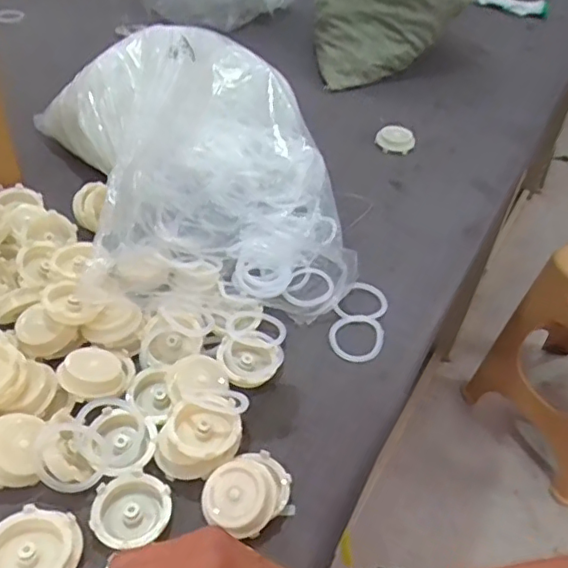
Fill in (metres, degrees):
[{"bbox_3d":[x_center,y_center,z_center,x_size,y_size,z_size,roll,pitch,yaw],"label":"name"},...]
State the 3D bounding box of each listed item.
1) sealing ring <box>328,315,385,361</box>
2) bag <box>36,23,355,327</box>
[{"bbox_3d":[0.075,0.054,0.609,0.056,0.008,0.060,3,44,-3],"label":"sealing ring"},{"bbox_3d":[-0.103,-0.142,0.692,0.321,0.141,0.410,-10,46,-16],"label":"bag"}]

